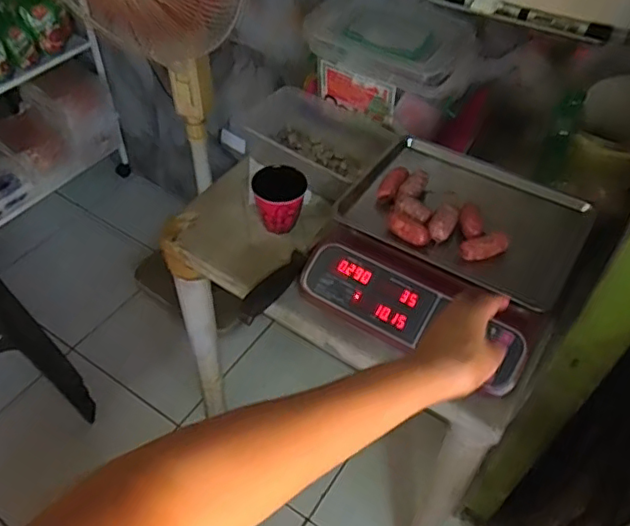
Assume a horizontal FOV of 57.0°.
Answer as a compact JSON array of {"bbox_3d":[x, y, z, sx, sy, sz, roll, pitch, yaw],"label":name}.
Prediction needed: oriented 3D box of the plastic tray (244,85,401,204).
[{"bbox_3d":[-0.013,-0.223,1.056,0.271,0.072,0.180,34,56,24],"label":"plastic tray"}]

